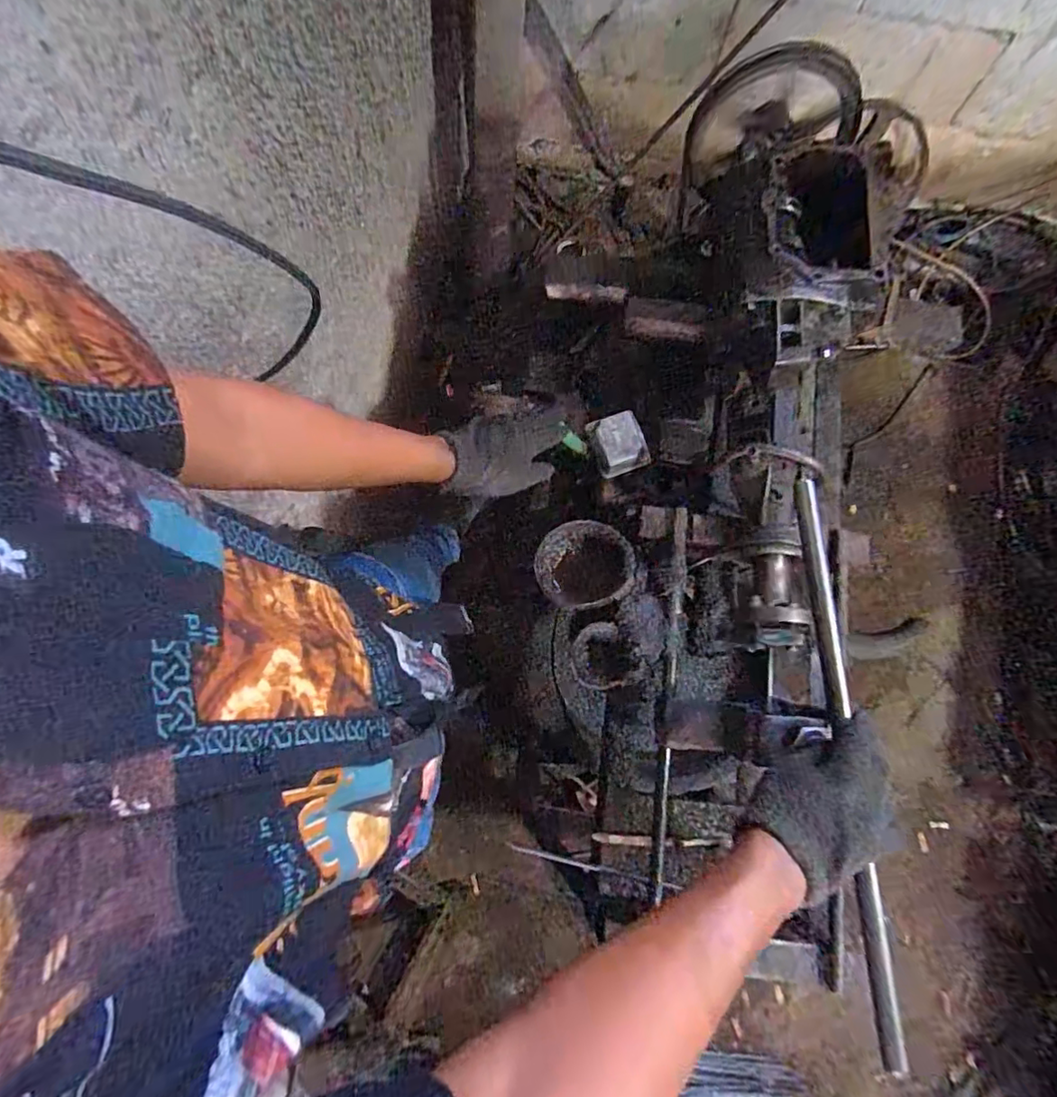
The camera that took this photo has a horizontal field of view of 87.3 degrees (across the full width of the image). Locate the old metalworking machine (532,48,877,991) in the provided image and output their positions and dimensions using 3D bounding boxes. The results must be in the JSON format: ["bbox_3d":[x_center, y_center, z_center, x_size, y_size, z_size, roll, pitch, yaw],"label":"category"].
[{"bbox_3d":[0.217,-0.112,0.734,0.353,0.302,0.999,9,83,2],"label":"old metalworking machine"}]

